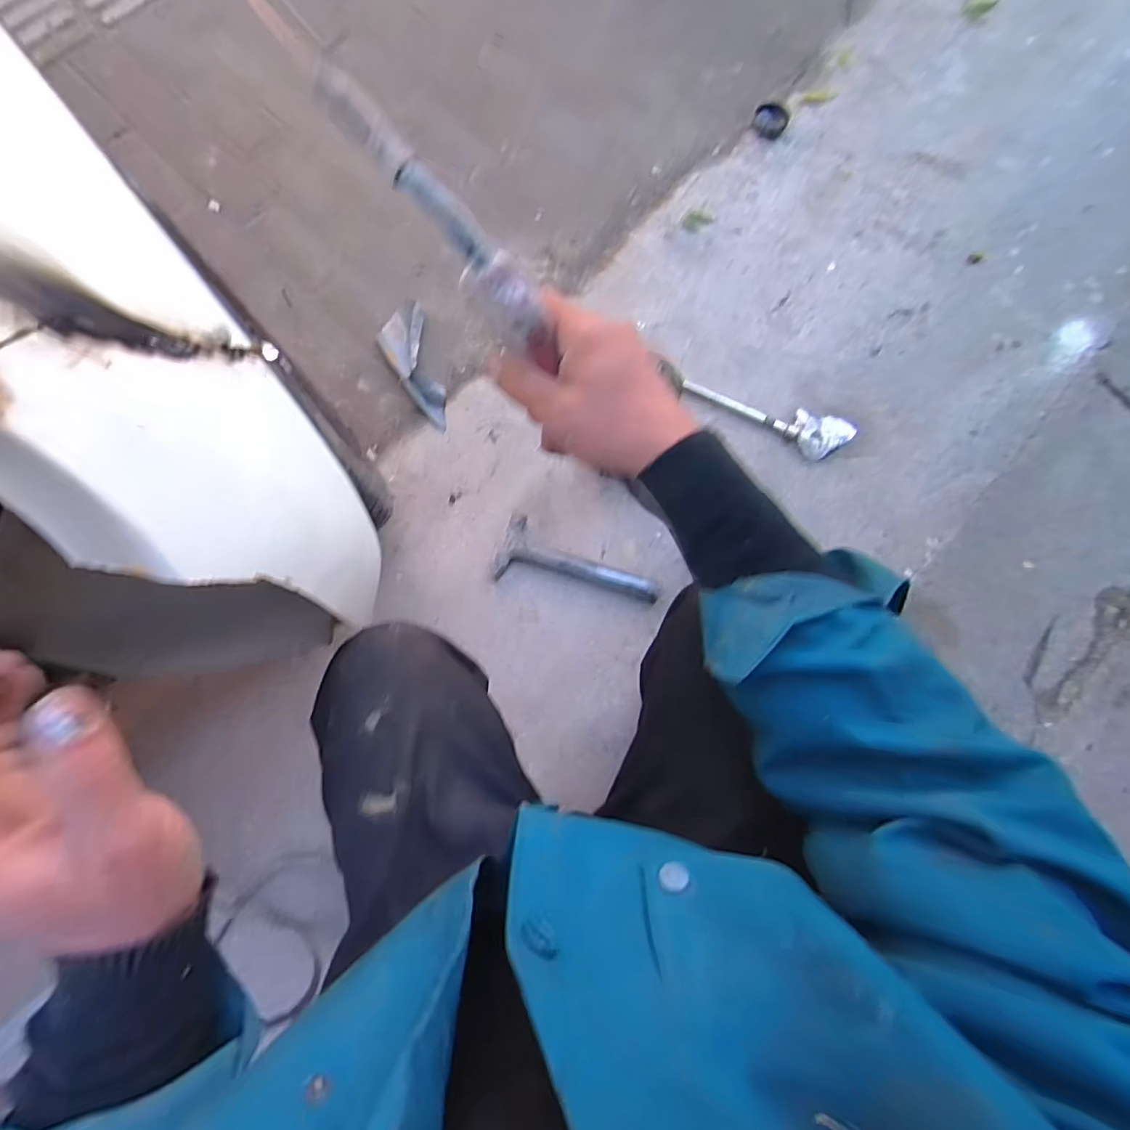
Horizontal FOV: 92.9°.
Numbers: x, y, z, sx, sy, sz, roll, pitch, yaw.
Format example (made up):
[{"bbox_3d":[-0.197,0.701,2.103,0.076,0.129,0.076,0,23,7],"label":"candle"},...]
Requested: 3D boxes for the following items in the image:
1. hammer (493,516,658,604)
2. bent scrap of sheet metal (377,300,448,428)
[{"bbox_3d":[0.021,0.008,0.919,0.276,0.027,0.108,18,82,14],"label":"hammer"},{"bbox_3d":[-0.291,-0.372,1.030,0.094,0.024,0.234,-14,84,-8],"label":"bent scrap of sheet metal"}]

